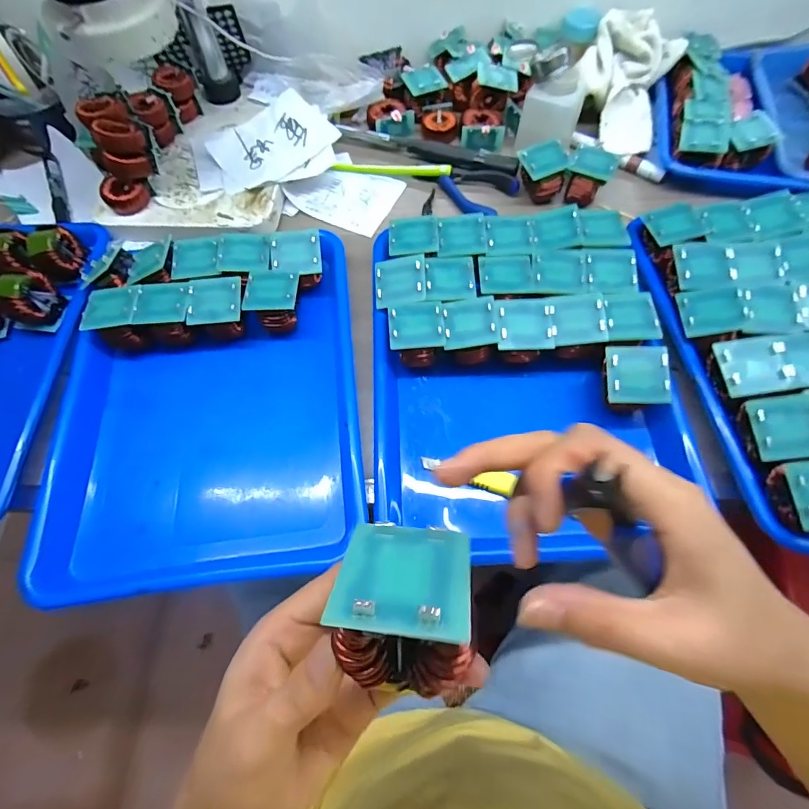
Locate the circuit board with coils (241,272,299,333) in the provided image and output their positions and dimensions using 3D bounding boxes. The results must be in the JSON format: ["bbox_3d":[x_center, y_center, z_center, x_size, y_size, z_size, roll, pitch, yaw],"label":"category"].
[{"bbox_3d":[-0.120,-0.096,0.388,0.046,0.032,0.046,1,65,3],"label":"circuit board with coils"}]

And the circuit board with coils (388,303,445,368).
[{"bbox_3d":[0.011,-0.061,0.370,0.046,0.036,0.044,-4,65,1],"label":"circuit board with coils"}]

